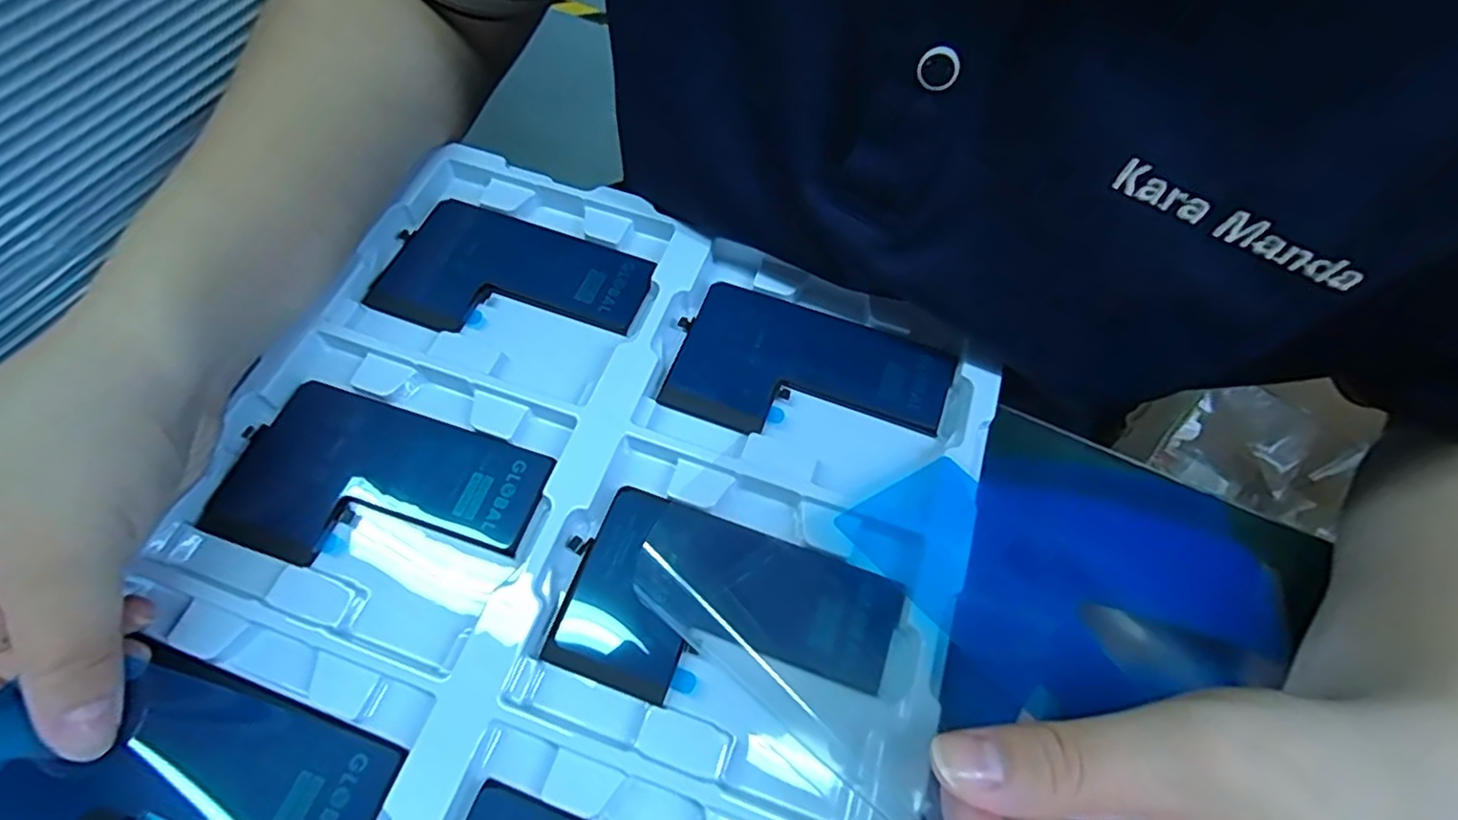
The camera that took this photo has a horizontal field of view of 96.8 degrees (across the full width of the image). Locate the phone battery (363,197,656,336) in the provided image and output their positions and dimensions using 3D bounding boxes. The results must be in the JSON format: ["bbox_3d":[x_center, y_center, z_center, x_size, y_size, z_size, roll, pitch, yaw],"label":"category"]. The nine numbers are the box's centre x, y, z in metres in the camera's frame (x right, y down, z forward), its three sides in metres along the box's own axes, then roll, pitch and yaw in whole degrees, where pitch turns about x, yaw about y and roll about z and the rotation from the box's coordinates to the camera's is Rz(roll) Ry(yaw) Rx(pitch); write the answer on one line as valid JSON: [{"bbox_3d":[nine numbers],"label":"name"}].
[{"bbox_3d":[-0.094,-0.058,0.283,0.111,0.006,0.062,13,62,8],"label":"phone battery"}]

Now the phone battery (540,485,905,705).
[{"bbox_3d":[-0.001,0.071,0.223,0.109,0.007,0.064,17,63,10],"label":"phone battery"}]

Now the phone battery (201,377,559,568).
[{"bbox_3d":[-0.129,0.029,0.241,0.113,0.007,0.063,13,62,8],"label":"phone battery"}]

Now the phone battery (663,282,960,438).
[{"bbox_3d":[0.033,-0.014,0.266,0.109,0.009,0.062,17,63,10],"label":"phone battery"}]

